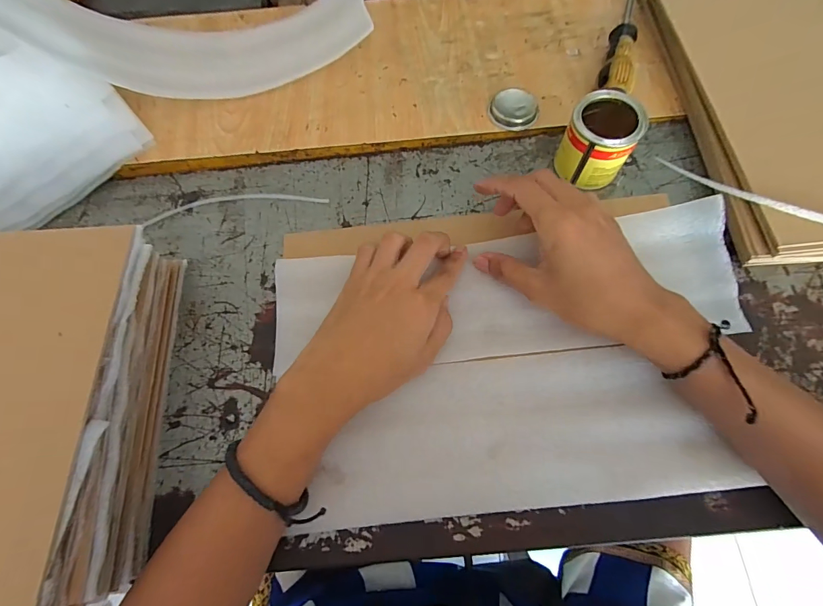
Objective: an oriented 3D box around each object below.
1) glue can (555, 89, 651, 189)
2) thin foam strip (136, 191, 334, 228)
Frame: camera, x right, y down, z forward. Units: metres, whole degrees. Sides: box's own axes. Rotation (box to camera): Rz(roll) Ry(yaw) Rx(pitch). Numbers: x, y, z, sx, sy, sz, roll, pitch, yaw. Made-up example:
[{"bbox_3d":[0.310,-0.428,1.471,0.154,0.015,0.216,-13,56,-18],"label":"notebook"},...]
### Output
[{"bbox_3d":[0.160,-0.138,0.334,0.056,0.057,0.051,-1,69,2],"label":"glue can"},{"bbox_3d":[-0.164,-0.093,0.366,0.171,0.004,0.025,-7,69,0],"label":"thin foam strip"}]

